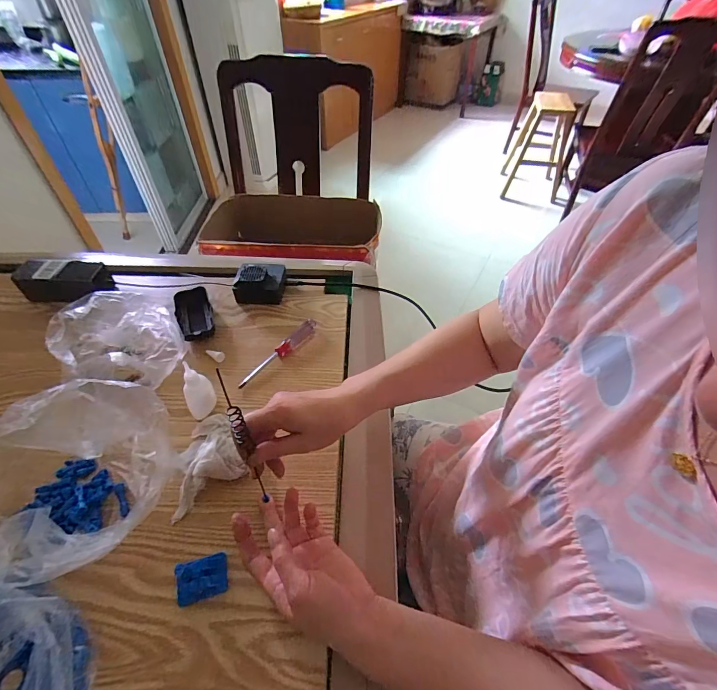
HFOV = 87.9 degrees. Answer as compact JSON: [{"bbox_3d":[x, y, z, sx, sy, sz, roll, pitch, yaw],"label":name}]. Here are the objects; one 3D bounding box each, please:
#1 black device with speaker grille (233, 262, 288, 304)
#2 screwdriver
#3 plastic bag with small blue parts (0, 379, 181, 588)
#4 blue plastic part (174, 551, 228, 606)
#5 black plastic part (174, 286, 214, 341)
[{"bbox_3d":[-0.165,-0.108,0.630,0.081,0.045,0.070,-3,47,-2],"label":"black device with speaker grille"},{"bbox_3d":[-0.114,0.008,0.543,0.018,0.022,0.148,30,54,25],"label":"screwdriver"},{"bbox_3d":[-0.282,0.133,0.363,0.171,0.105,0.168,-27,53,-23],"label":"plastic bag with small blue parts"},{"bbox_3d":[-0.147,0.218,0.350,0.043,0.020,0.034,-11,48,-10],"label":"blue plastic part"},{"bbox_3d":[-0.258,-0.048,0.584,0.051,0.020,0.107,-15,49,-13],"label":"black plastic part"}]

